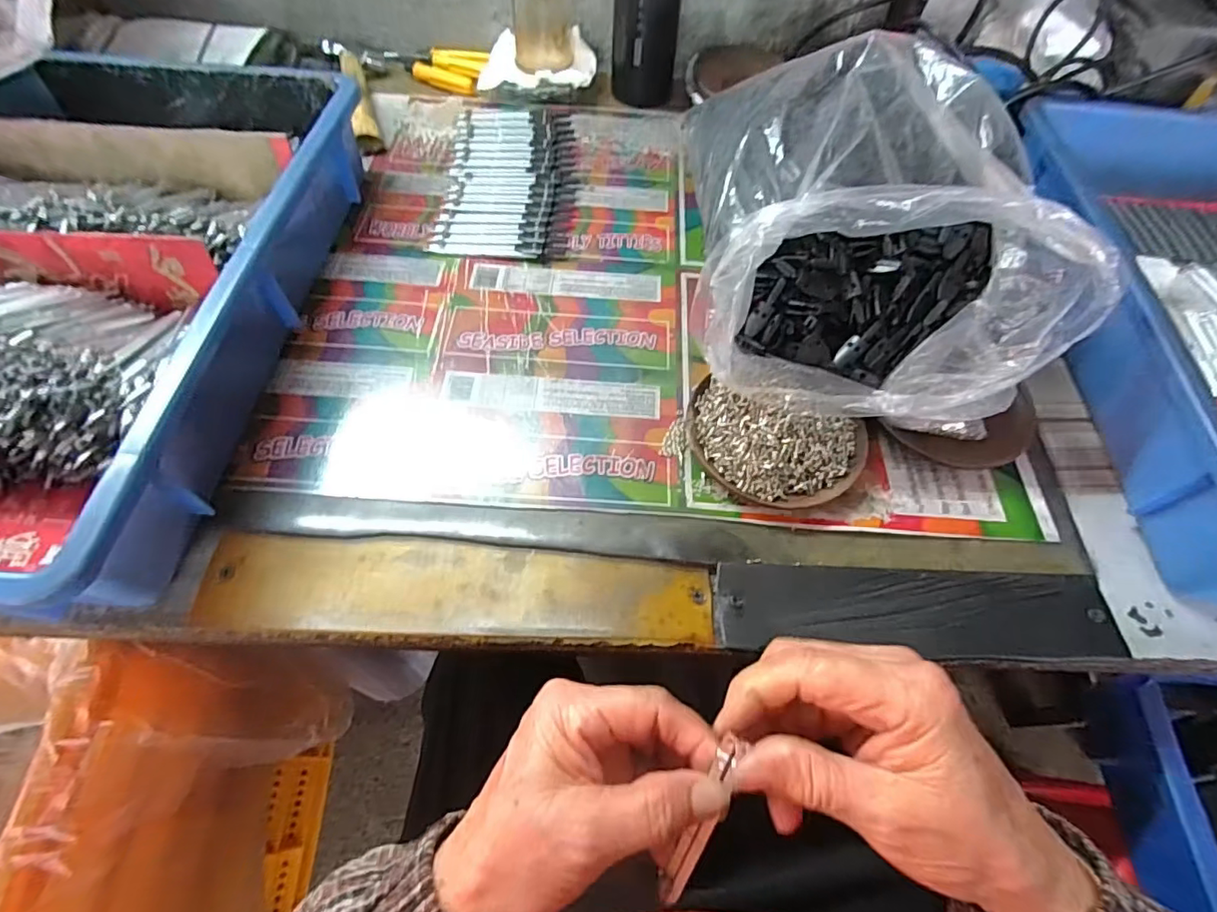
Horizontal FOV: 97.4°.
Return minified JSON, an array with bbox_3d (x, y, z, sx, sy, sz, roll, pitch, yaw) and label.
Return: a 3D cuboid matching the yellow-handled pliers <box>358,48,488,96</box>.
[{"bbox_3d":[-0.191,-0.420,0.574,0.129,0.015,0.063,14,61,5],"label":"yellow-handled pliers"}]

